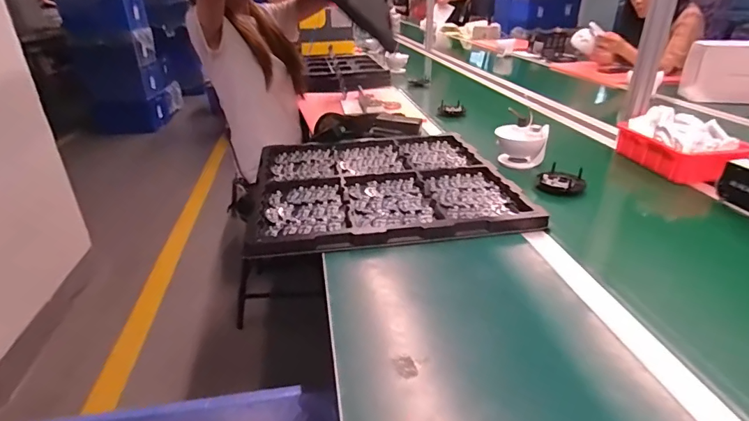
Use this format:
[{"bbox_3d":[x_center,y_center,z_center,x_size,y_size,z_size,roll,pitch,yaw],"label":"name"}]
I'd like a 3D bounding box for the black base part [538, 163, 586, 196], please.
[{"bbox_3d":[0.403,-0.064,0.928,0.091,0.040,0.083,13,31,25],"label":"black base part"}]

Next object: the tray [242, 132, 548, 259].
[{"bbox_3d":[0.013,-0.058,0.911,0.509,0.054,0.468,-4,28,-9],"label":"tray"}]

